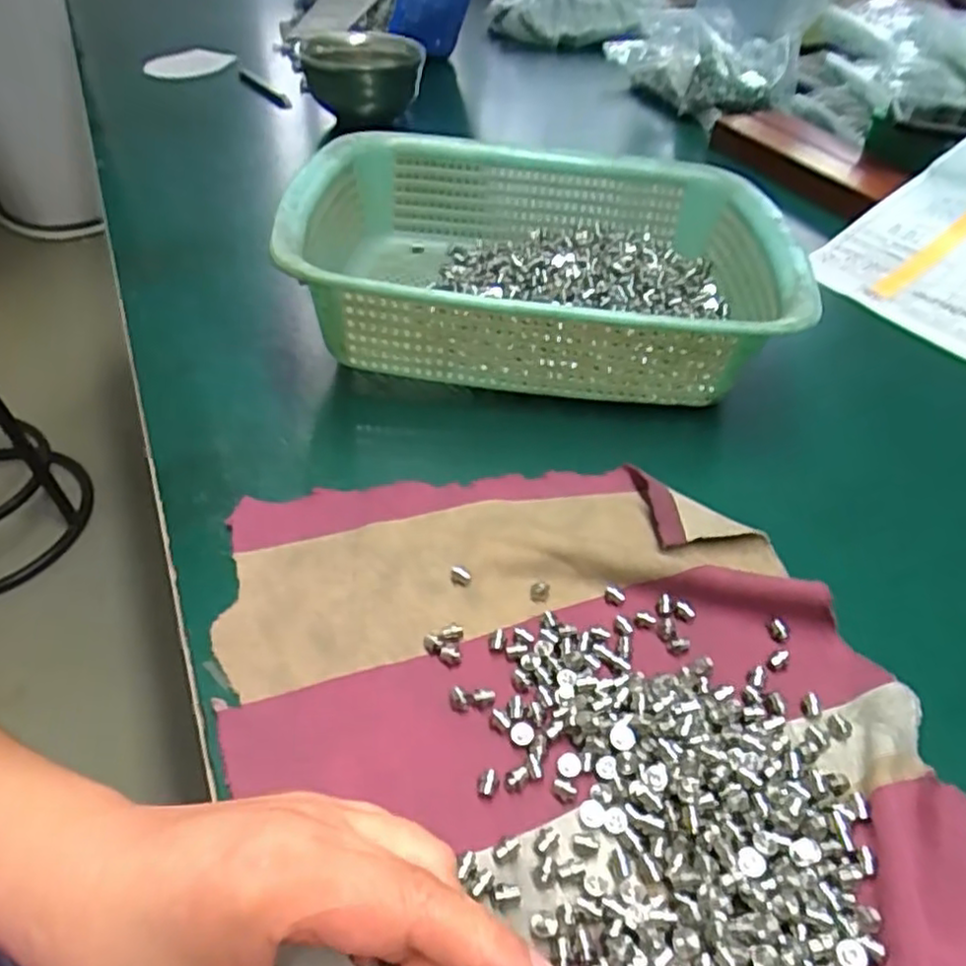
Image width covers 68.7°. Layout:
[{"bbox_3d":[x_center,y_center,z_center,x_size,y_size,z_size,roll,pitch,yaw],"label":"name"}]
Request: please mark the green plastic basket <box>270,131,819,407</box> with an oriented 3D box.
[{"bbox_3d":[0.035,-0.131,0.440,0.281,0.088,0.205,3,44,2],"label":"green plastic basket"}]

